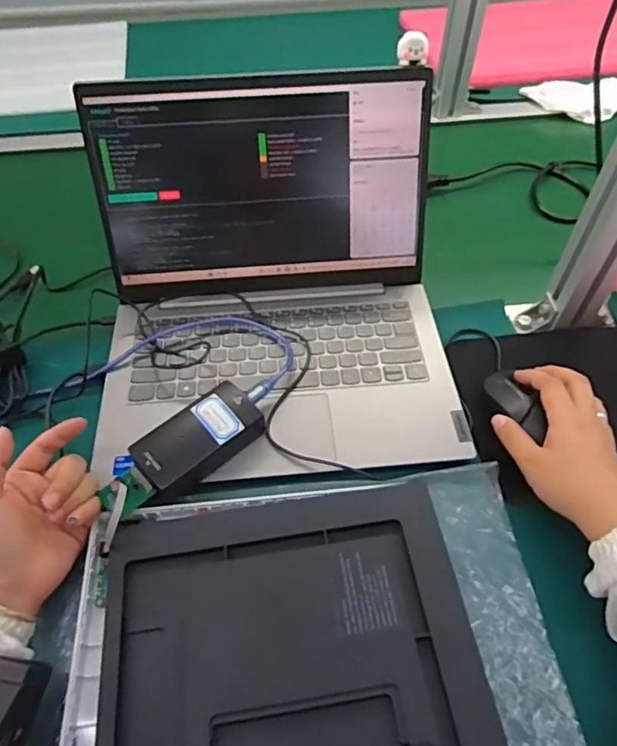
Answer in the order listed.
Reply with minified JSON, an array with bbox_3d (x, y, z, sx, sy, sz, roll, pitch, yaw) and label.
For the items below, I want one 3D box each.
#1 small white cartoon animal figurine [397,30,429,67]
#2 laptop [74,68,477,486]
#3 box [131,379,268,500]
[{"bbox_3d":[0.096,-0.295,0.500,0.027,0.022,0.019,9,54,7],"label":"small white cartoon animal figurine"},{"bbox_3d":[-0.034,-0.090,0.479,0.320,0.181,0.305,-3,53,-2],"label":"laptop"},{"bbox_3d":[-0.092,0.055,0.461,0.104,0.030,0.057,-32,59,-22],"label":"box"}]

